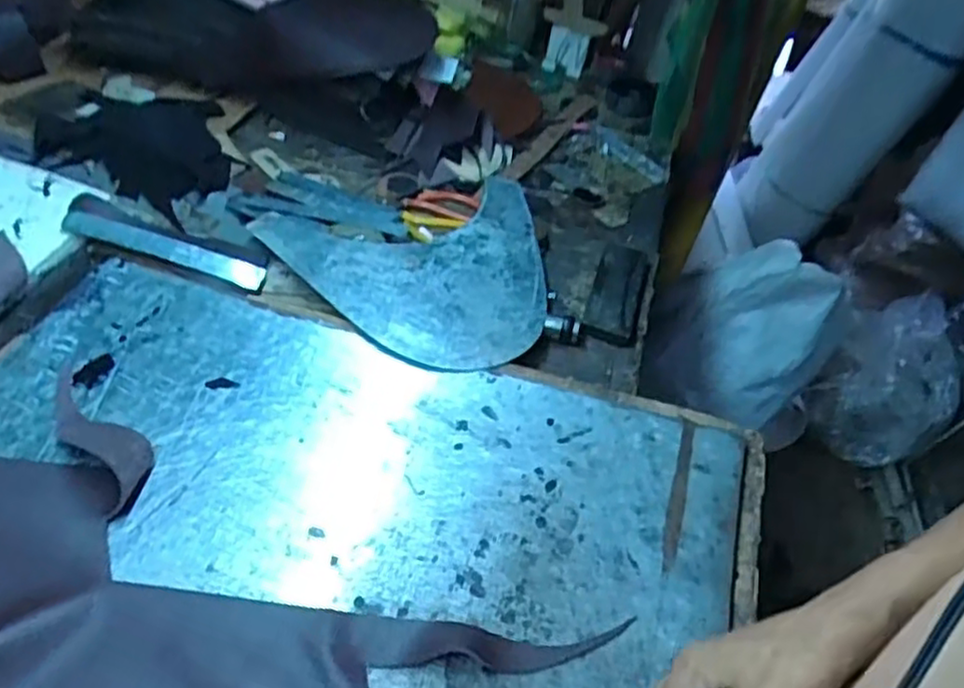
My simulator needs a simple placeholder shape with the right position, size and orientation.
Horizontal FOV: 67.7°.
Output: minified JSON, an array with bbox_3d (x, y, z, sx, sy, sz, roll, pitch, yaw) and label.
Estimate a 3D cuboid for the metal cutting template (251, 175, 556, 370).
[{"bbox_3d":[-0.052,-0.079,0.744,0.295,0.011,0.271,3,48,-3],"label":"metal cutting template"}]

